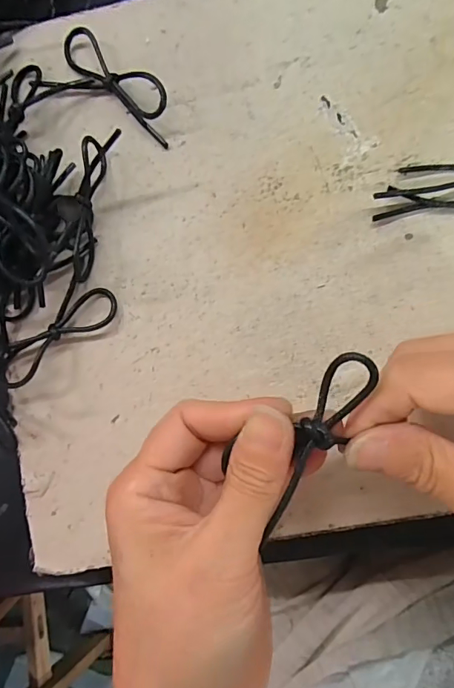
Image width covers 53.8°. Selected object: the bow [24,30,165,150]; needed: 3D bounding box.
[{"bbox_3d":[-0.064,-0.139,0.238,0.076,0.010,0.048,16,91,5],"label":"bow"}]

